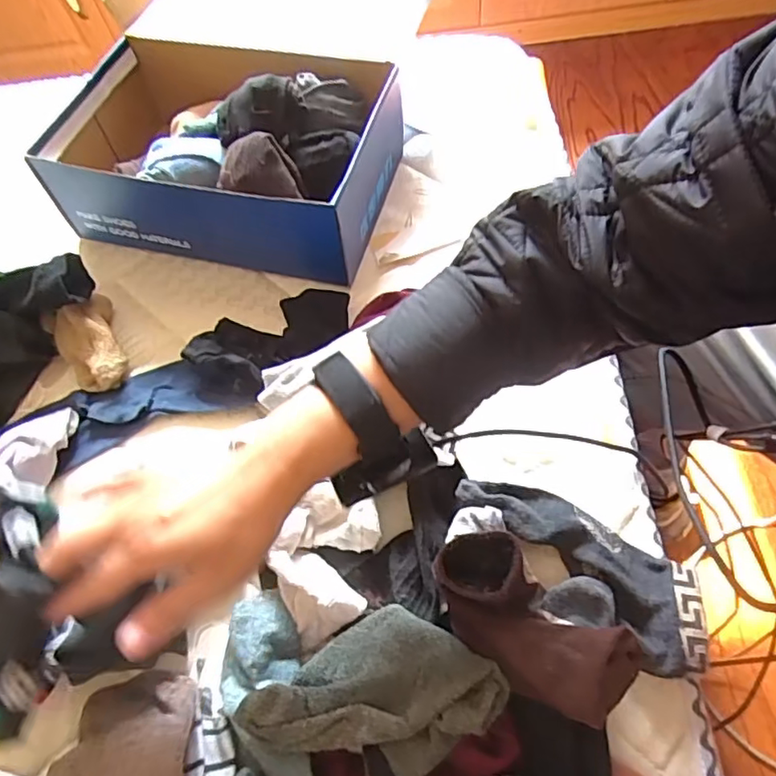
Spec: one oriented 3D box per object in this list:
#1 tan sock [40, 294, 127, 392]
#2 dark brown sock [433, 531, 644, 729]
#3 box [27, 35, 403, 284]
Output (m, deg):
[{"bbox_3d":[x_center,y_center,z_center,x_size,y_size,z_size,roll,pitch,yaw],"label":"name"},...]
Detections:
[{"bbox_3d":[-0.275,-0.040,0.547,0.058,0.042,0.094,-31,63,-12],"label":"tan sock"},{"bbox_3d":[0.095,0.157,0.397,0.139,0.039,0.069,36,70,21],"label":"dark brown sock"},{"bbox_3d":[-0.165,-0.249,0.611,0.326,0.120,0.215,10,63,10],"label":"box"}]

